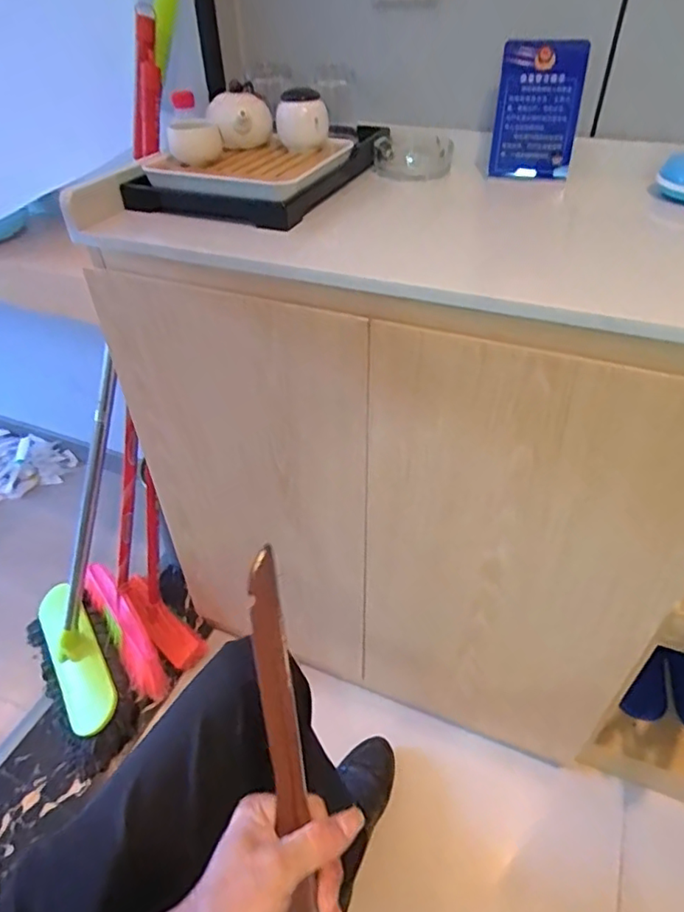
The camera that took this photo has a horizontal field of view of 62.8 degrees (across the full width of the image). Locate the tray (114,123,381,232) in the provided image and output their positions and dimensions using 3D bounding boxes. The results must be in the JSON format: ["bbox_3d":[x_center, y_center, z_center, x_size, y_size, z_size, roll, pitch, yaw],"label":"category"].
[{"bbox_3d":[-0.088,-0.378,0.725,0.213,0.042,0.336,17,45,20],"label":"tray"}]

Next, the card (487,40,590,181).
[{"bbox_3d":[0.243,-0.426,0.697,0.103,0.146,0.009,3,27,0],"label":"card"}]

